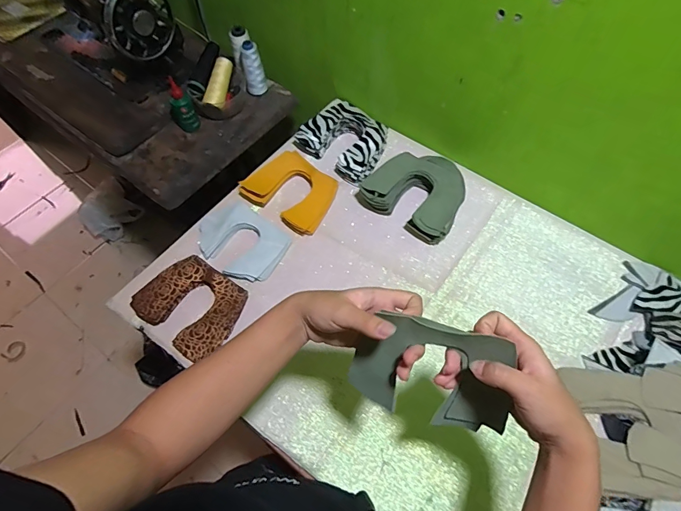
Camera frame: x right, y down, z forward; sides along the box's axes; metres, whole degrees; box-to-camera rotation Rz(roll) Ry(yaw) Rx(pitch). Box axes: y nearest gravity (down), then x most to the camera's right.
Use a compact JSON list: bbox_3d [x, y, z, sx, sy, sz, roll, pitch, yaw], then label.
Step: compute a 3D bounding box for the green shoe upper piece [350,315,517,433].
[{"bbox_3d":[0.091,0.107,0.379,0.153,0.123,0.030,12,34,4],"label":"green shoe upper piece"}]

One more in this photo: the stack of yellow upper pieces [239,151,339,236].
[{"bbox_3d":[-0.091,-0.123,0.747,0.162,0.032,0.128,29,66,16],"label":"stack of yellow upper pieces"}]

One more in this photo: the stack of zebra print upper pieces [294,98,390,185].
[{"bbox_3d":[0.014,-0.226,0.791,0.159,0.052,0.134,35,67,18],"label":"stack of zebra print upper pieces"}]

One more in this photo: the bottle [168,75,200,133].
[{"bbox_3d":[-0.324,-0.306,0.809,0.048,0.120,0.037,-29,65,-14],"label":"bottle"}]

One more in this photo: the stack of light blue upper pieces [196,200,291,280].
[{"bbox_3d":[-0.173,-0.024,0.701,0.152,0.021,0.114,32,67,17],"label":"stack of light blue upper pieces"}]

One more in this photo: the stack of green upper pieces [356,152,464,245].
[{"bbox_3d":[0.146,-0.126,0.731,0.175,0.054,0.175,33,67,17],"label":"stack of green upper pieces"}]

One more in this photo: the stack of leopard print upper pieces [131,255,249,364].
[{"bbox_3d":[-0.240,0.079,0.648,0.164,0.024,0.132,29,66,15],"label":"stack of leopard print upper pieces"}]

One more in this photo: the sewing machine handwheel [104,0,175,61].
[{"bbox_3d":[-0.382,-0.449,0.765,0.031,0.123,0.128,30,66,16],"label":"sewing machine handwheel"}]

